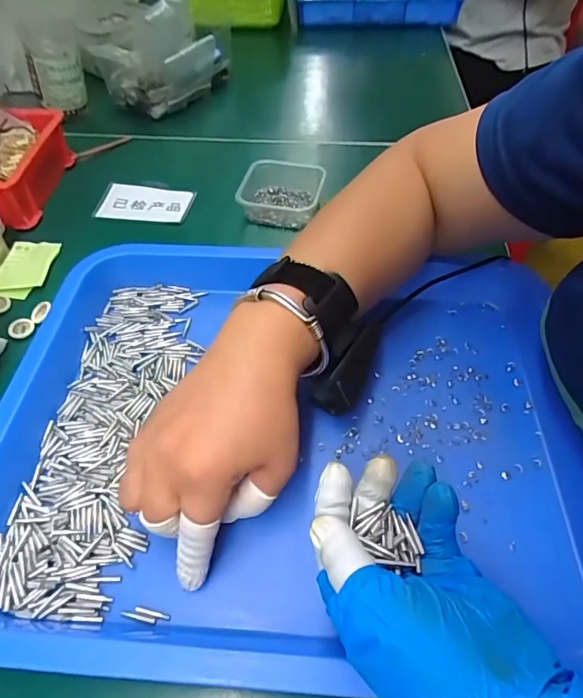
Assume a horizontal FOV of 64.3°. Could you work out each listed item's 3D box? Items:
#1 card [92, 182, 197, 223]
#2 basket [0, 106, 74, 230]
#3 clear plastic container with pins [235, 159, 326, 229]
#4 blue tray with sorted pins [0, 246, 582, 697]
[{"bbox_3d":[-0.156,-0.153,0.489,0.099,0.009,0.051,5,59,4],"label":"card"},{"bbox_3d":[-0.293,-0.189,0.481,0.093,0.059,0.148,2,51,2],"label":"basket"},{"bbox_3d":[-0.010,-0.158,0.478,0.083,0.036,0.080,3,51,3],"label":"clear plastic container with pins"},{"bbox_3d":[-0.002,0.048,0.313,0.385,0.041,0.293,3,51,3],"label":"blue tray with sorted pins"}]

